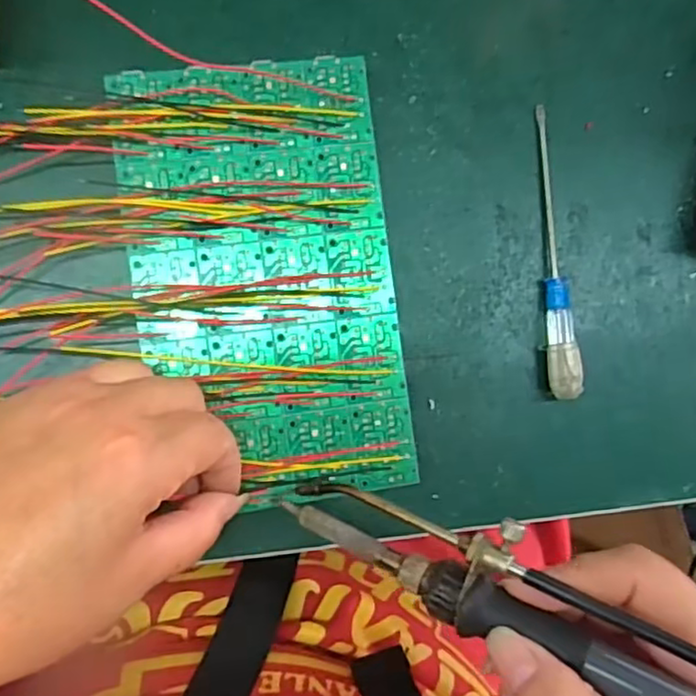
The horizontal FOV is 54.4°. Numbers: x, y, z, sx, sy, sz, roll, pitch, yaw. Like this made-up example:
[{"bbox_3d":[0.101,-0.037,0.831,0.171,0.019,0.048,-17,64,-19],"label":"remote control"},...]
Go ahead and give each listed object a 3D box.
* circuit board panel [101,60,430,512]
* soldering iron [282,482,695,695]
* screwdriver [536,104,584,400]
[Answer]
[{"bbox_3d":[-0.032,-0.026,0.268,0.100,0.007,0.170,-7,92,-8],"label":"circuit board panel"},{"bbox_3d":[0.068,0.082,0.204,0.202,0.015,0.034,19,88,26],"label":"soldering iron"},{"bbox_3d":[0.092,-0.042,0.294,0.012,0.015,0.126,-1,88,-8],"label":"screwdriver"}]

